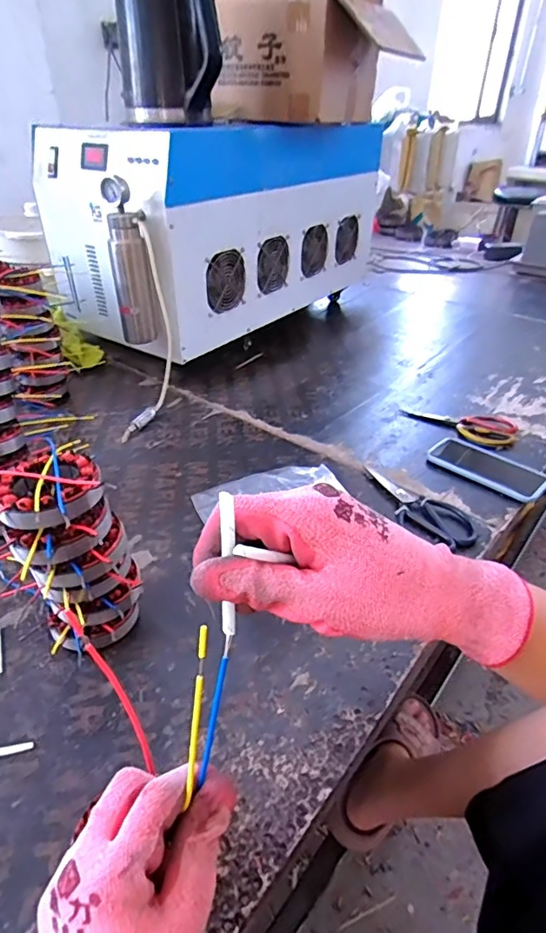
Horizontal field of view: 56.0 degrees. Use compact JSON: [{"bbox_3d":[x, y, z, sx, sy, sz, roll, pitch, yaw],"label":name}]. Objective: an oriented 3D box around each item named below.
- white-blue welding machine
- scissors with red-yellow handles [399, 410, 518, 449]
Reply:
[{"bbox_3d":[-0.082,-0.561,1.190,0.369,0.358,0.818,27,42,32],"label":"white-blue welding machine"},{"bbox_3d":[0.331,-0.084,0.914,0.194,0.008,0.119,24,40,28],"label":"scissors with red-yellow handles"}]

